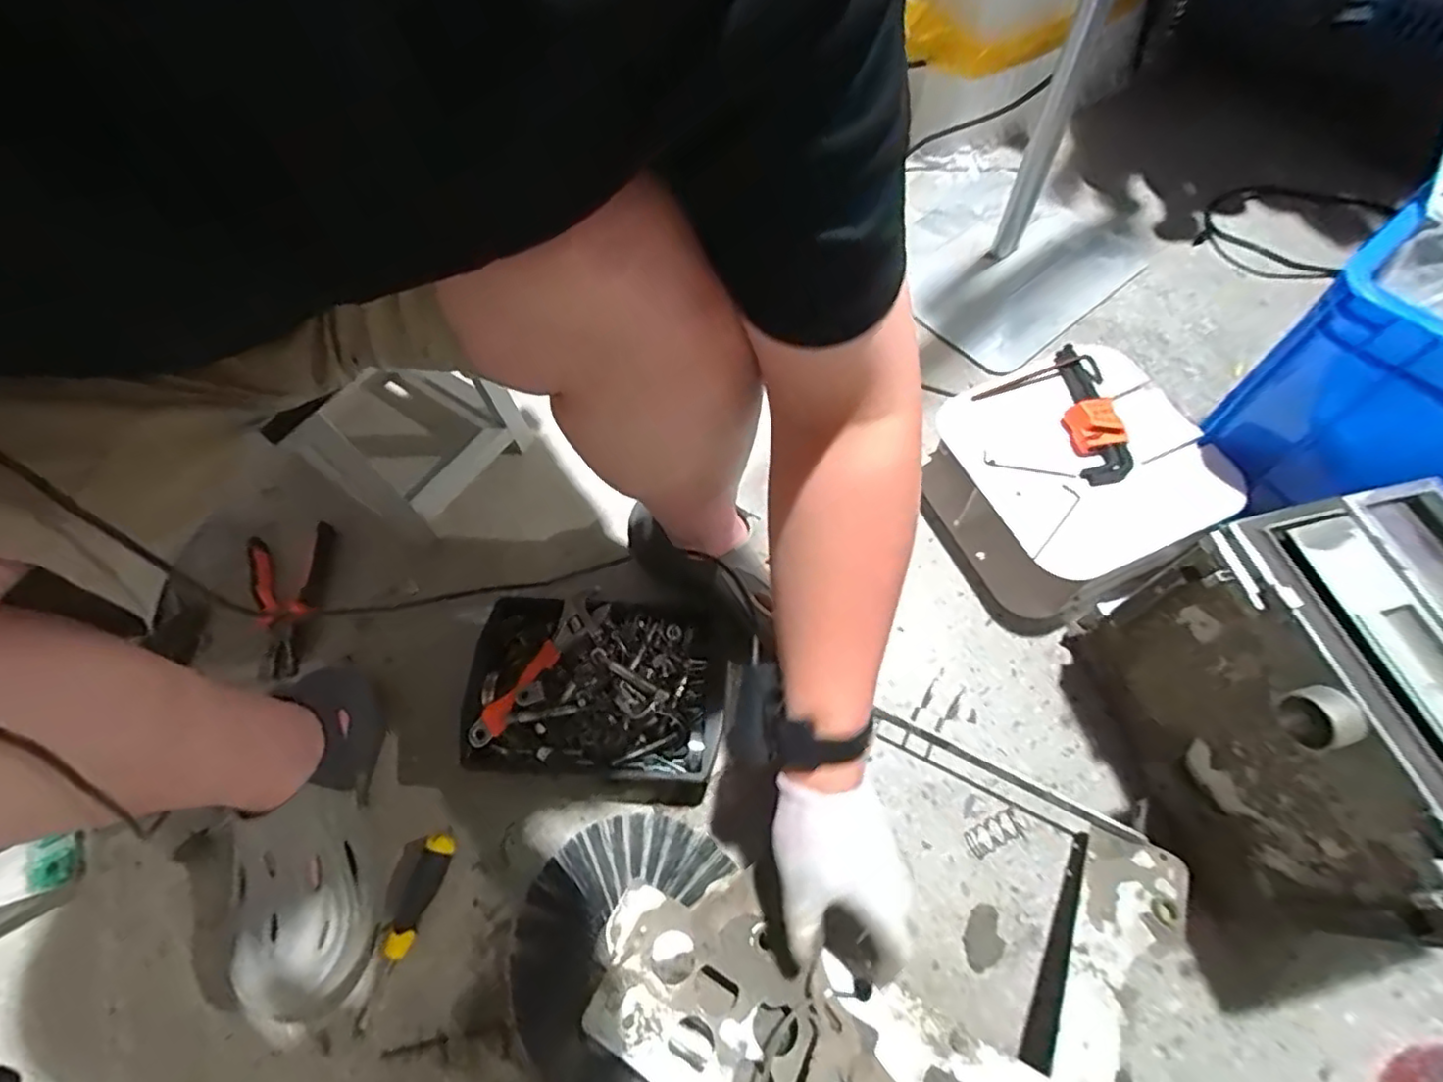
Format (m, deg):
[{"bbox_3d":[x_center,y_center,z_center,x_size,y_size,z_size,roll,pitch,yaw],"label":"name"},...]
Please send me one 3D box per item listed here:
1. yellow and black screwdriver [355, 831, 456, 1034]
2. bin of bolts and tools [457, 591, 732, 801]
[{"bbox_3d":[-0.303,0.365,0.592,0.032,0.023,0.165,16,65,12],"label":"yellow and black screwdriver"},{"bbox_3d":[-0.123,0.157,0.650,0.249,0.088,0.181,2,63,5],"label":"bin of bolts and tools"}]

